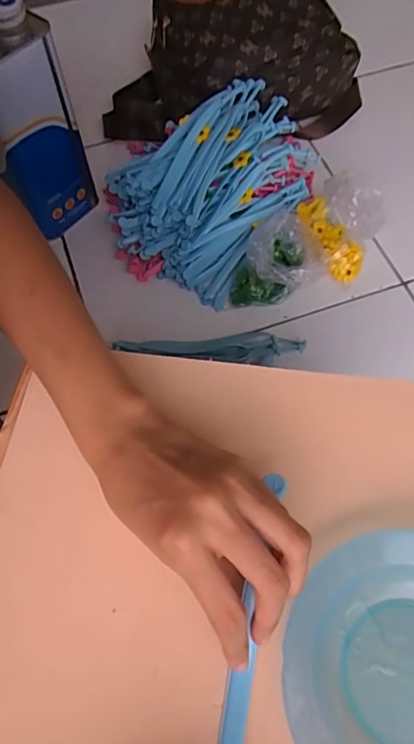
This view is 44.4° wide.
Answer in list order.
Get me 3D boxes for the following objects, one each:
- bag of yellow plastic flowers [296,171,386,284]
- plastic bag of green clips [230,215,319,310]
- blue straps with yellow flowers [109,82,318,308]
[{"bbox_3d":[0.166,-0.191,0.639,0.109,0.089,0.120,13,64,7],"label":"bag of yellow plastic flowers"},{"bbox_3d":[0.087,-0.139,0.636,0.102,0.063,0.108,11,64,6],"label":"plastic bag of green clips"},{"bbox_3d":[-0.014,-0.249,0.657,0.232,0.134,0.257,35,69,17],"label":"blue straps with yellow flowers"}]

